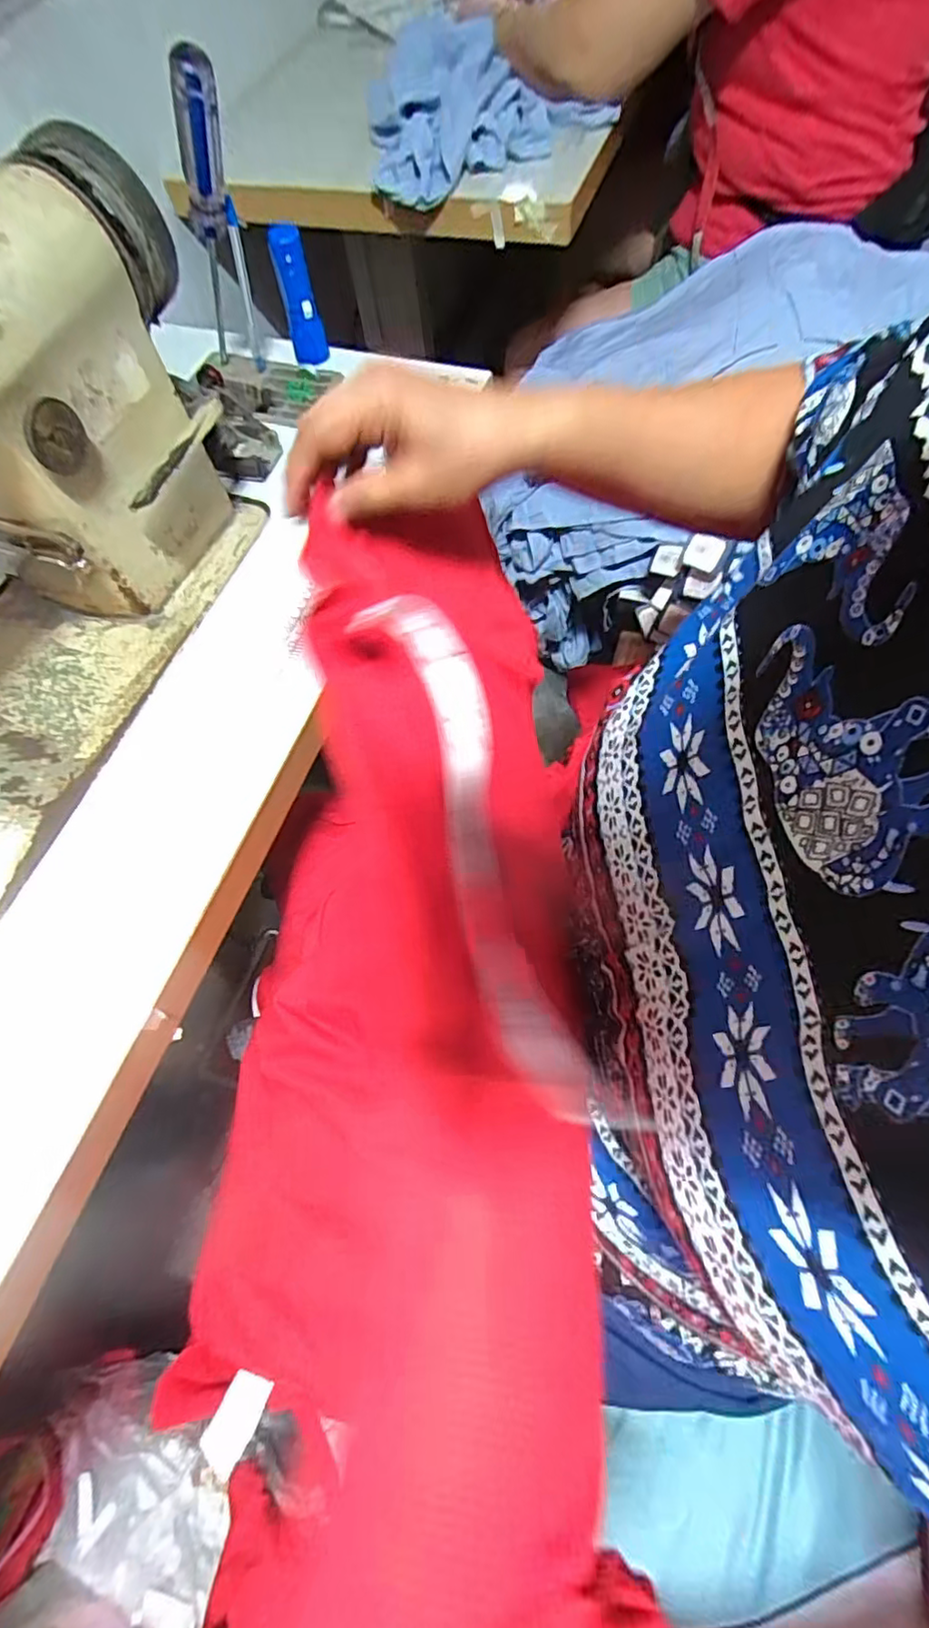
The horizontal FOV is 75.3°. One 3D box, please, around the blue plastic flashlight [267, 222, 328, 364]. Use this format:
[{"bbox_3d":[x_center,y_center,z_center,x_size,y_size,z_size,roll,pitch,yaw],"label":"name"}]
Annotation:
[{"bbox_3d":[-0.147,-0.458,0.538,0.030,0.106,0.026,-14,67,-5],"label":"blue plastic flashlight"}]

